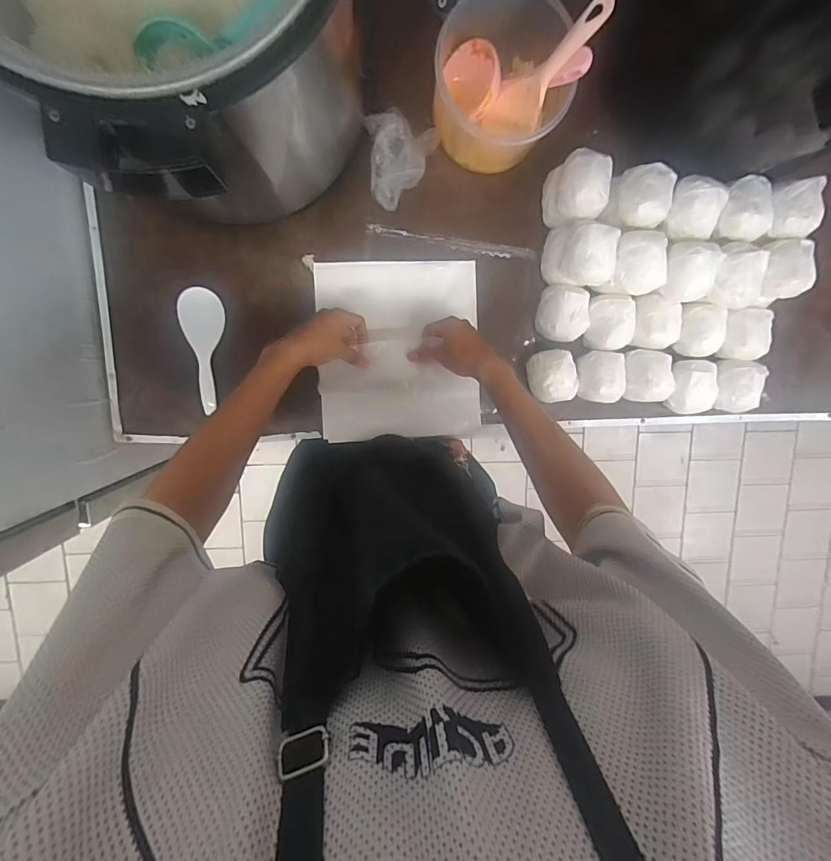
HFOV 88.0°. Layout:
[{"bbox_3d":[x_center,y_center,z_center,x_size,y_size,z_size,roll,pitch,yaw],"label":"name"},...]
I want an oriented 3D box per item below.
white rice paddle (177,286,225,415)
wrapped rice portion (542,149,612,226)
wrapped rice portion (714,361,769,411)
[{"bbox_3d":[-0.327,-0.122,0.662,0.063,0.021,0.184,1,99,-4],"label":"white rice paddle"},{"bbox_3d":[0.236,-0.348,0.624,0.076,0.083,0.091,-8,100,-2],"label":"wrapped rice portion"},{"bbox_3d":[0.524,-0.072,0.696,0.072,0.033,0.081,-2,99,-3],"label":"wrapped rice portion"}]

